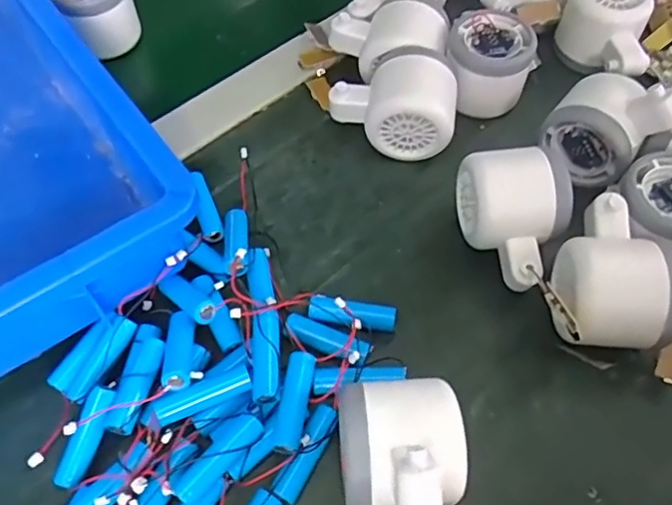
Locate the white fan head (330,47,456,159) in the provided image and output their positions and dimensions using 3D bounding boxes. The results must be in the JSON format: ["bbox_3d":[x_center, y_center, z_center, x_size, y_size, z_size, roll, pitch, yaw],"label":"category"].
[{"bbox_3d":[0.040,-0.103,0.408,0.086,0.058,0.061,9,59,6],"label":"white fan head"}]

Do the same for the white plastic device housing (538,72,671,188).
[{"bbox_3d":[0.175,-0.084,0.381,0.073,0.065,0.057,34,65,20],"label":"white plastic device housing"}]

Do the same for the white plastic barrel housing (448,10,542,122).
[{"bbox_3d":[0.109,-0.133,0.422,0.059,0.048,0.062,10,59,5],"label":"white plastic barrel housing"}]

